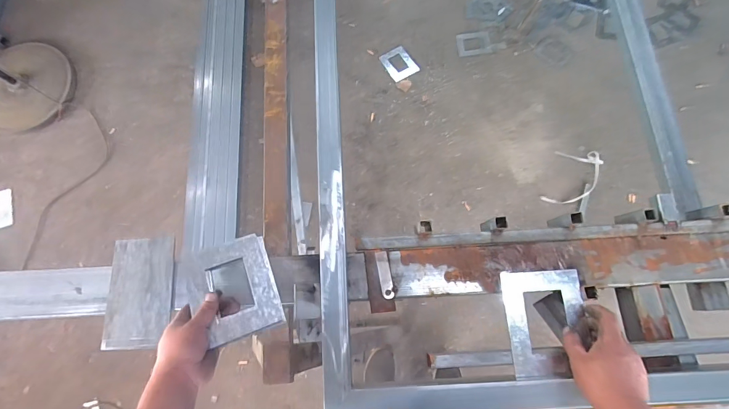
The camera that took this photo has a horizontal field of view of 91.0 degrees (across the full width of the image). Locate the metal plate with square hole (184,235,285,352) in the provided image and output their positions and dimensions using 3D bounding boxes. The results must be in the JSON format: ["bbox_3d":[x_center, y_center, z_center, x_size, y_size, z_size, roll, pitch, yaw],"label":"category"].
[{"bbox_3d":[-0.207,0.131,0.565,0.128,0.015,0.162,-17,62,-15],"label":"metal plate with square hole"}]

